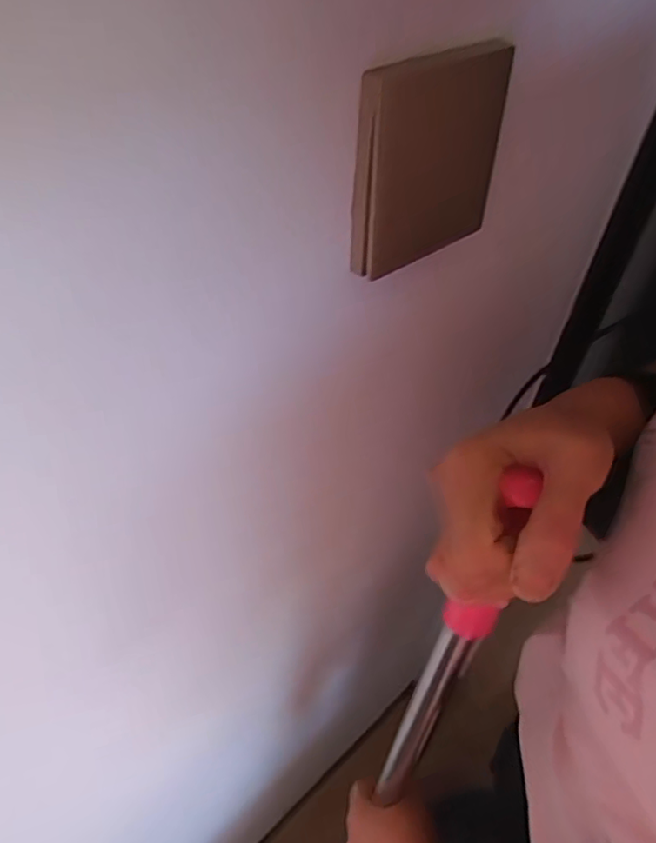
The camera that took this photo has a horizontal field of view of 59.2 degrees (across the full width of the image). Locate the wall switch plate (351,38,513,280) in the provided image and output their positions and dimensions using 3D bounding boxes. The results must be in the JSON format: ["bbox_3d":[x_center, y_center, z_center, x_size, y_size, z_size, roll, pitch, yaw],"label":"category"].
[{"bbox_3d":[0.047,-0.118,0.263,0.084,0.084,0.012,-31,54,-28],"label":"wall switch plate"}]

